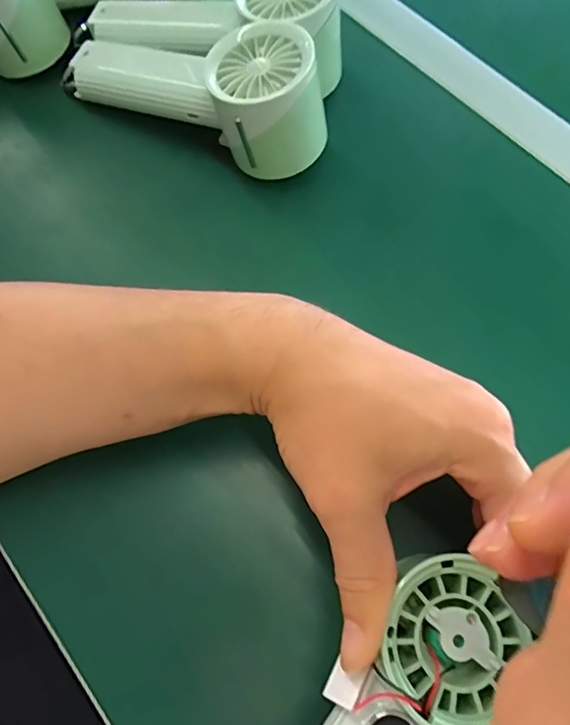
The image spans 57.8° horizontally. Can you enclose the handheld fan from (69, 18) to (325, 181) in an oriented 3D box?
[{"bbox_3d":[-0.061,-0.178,0.333,0.192,0.064,0.071,28,84,26],"label":"handheld fan"}]

